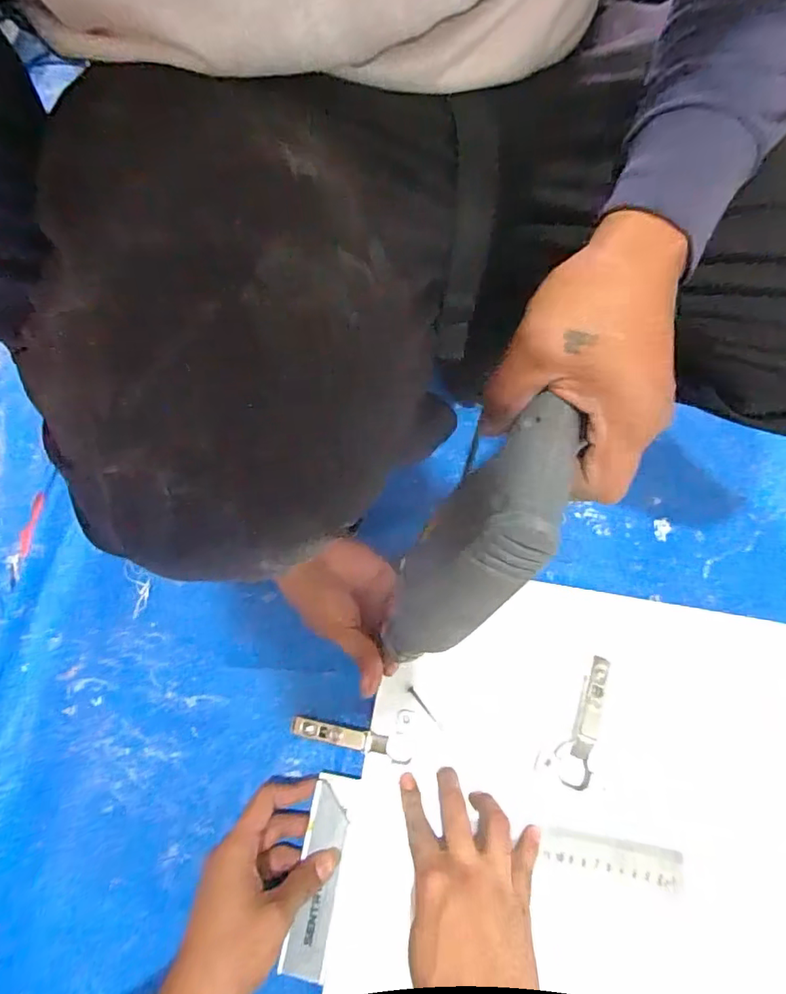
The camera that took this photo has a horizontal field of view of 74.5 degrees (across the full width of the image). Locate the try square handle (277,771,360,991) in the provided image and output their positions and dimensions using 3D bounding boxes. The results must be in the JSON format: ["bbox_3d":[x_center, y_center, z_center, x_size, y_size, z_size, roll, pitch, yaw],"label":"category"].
[{"bbox_3d":[-0.058,0.300,0.414,0.033,0.011,0.137,9,66,5],"label":"try square handle"}]

